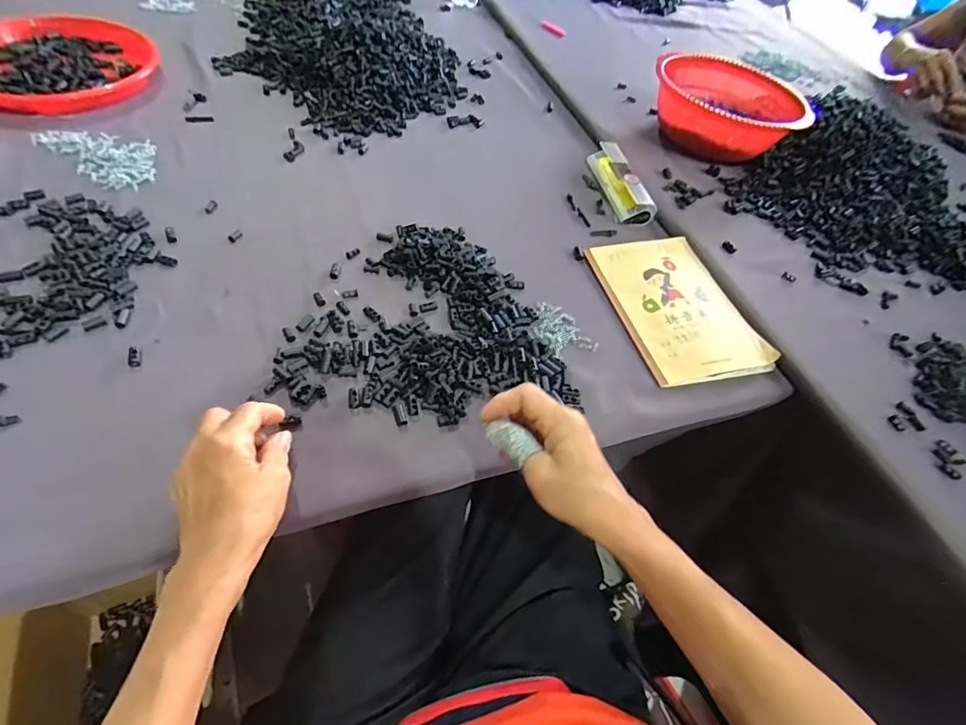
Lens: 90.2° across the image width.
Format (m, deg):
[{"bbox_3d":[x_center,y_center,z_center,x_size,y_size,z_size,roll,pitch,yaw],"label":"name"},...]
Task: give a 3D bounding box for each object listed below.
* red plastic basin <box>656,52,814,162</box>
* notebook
[{"bbox_3d":[0.378,-0.401,0.774,0.227,0.090,0.227,2,52,-3],"label":"red plastic basin"},{"bbox_3d":[0.221,-0.071,0.556,0.144,0.010,0.207,-10,54,-12],"label":"notebook"}]

